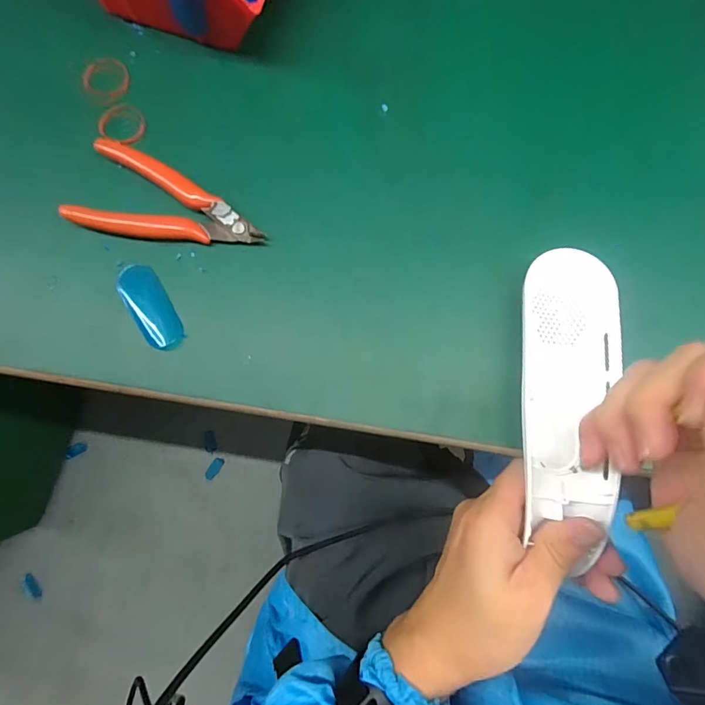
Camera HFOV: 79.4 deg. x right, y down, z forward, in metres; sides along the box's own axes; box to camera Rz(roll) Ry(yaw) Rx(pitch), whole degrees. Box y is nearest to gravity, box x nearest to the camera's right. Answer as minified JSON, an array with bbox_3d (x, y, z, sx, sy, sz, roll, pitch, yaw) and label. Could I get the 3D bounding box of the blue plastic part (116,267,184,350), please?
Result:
[{"bbox_3d":[-0.125,-0.027,0.265,0.025,0.010,0.056,-31,83,-4],"label":"blue plastic part"}]

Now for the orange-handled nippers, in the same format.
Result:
[{"bbox_3d":[-0.116,-0.088,0.264,0.115,0.017,0.057,23,82,3],"label":"orange-handled nippers"}]

